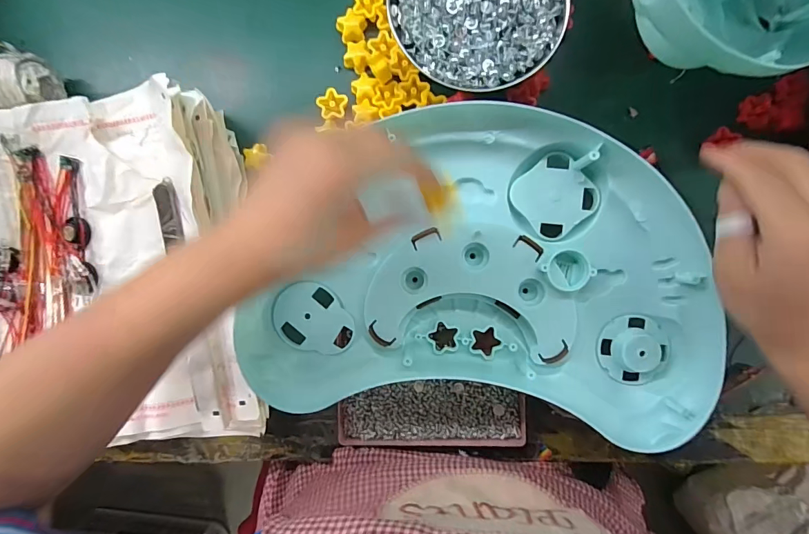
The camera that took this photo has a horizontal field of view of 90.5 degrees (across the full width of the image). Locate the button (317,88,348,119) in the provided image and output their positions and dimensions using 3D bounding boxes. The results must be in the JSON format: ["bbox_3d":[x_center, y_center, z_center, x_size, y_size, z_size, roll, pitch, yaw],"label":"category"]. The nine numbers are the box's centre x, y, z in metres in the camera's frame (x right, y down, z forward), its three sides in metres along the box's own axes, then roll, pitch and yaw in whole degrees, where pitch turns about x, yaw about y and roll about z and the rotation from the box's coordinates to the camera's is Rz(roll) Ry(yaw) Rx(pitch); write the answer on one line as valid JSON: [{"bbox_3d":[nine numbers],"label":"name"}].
[{"bbox_3d":[-0.062,-0.142,0.348,0.025,0.007,0.023,-21,90,2],"label":"button"}]

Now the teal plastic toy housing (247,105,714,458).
[{"bbox_3d":[0.052,0.000,0.303,0.333,0.055,0.226,6,90,2],"label":"teal plastic toy housing"}]

